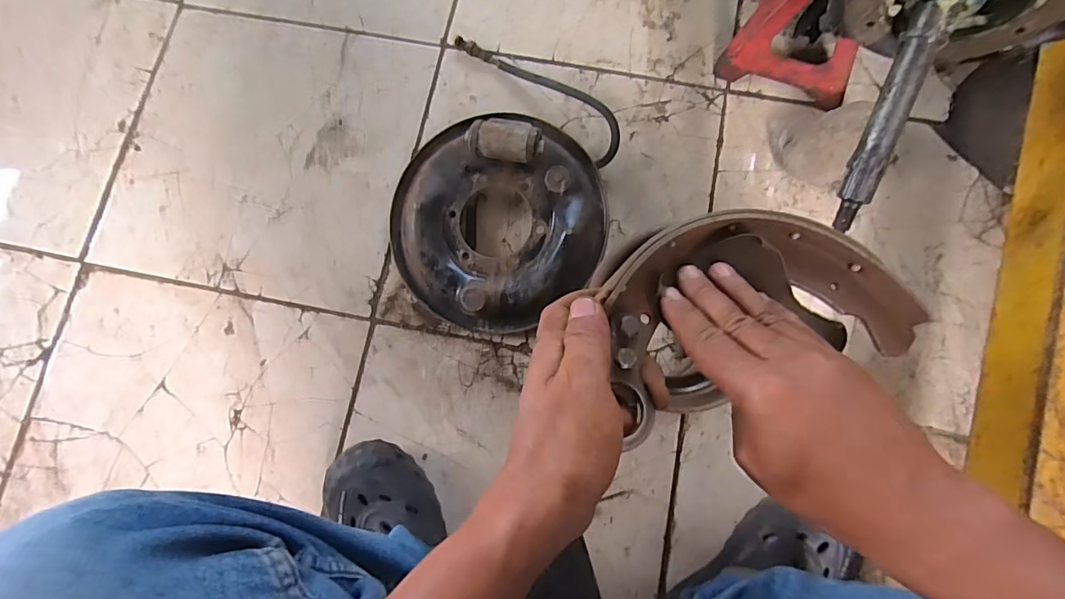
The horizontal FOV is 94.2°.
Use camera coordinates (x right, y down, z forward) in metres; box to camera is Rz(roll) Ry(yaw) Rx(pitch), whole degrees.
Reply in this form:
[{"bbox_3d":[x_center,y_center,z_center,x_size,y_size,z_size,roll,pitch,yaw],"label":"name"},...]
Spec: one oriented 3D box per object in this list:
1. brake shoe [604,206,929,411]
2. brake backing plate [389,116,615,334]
[{"bbox_3d":[0.141,-0.003,0.300,0.204,0.042,0.104,-6,80,-15],"label":"brake shoe"},{"bbox_3d":[-0.052,-0.113,0.631,0.258,0.060,0.289,-35,82,-6],"label":"brake backing plate"}]

